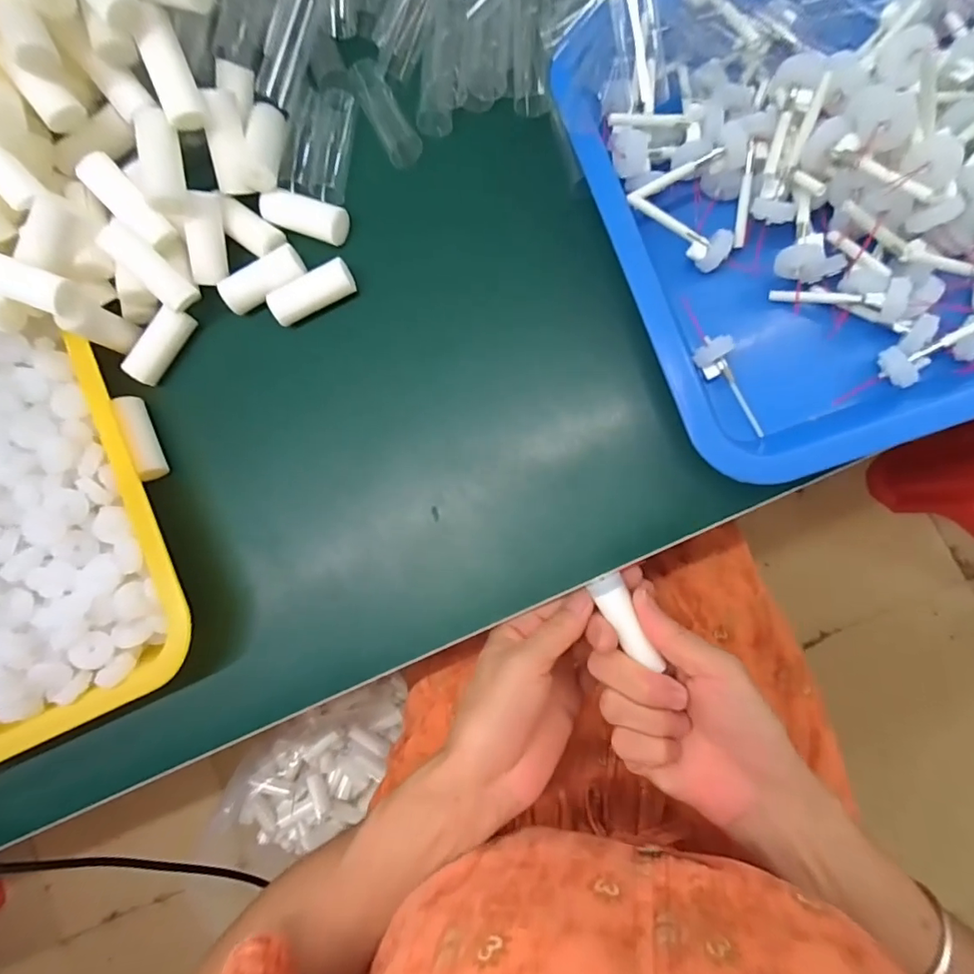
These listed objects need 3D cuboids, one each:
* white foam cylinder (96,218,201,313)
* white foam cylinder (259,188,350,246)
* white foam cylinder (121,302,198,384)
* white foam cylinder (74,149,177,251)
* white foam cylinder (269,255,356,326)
[{"bbox_3d":[-0.196,-0.128,0.297,0.019,0.054,0.016,-39,39,6],"label":"white foam cylinder"},{"bbox_3d":[-0.110,-0.163,0.306,0.051,0.017,0.019,20,91,9],"label":"white foam cylinder"},{"bbox_3d":[-0.204,-0.088,0.316,0.016,0.016,0.050,39,94,8],"label":"white foam cylinder"},{"bbox_3d":[-0.206,-0.161,0.293,0.020,0.018,0.053,-38,115,6],"label":"white foam cylinder"},{"bbox_3d":[-0.105,-0.116,0.302,0.052,0.016,0.018,-24,85,7],"label":"white foam cylinder"}]

